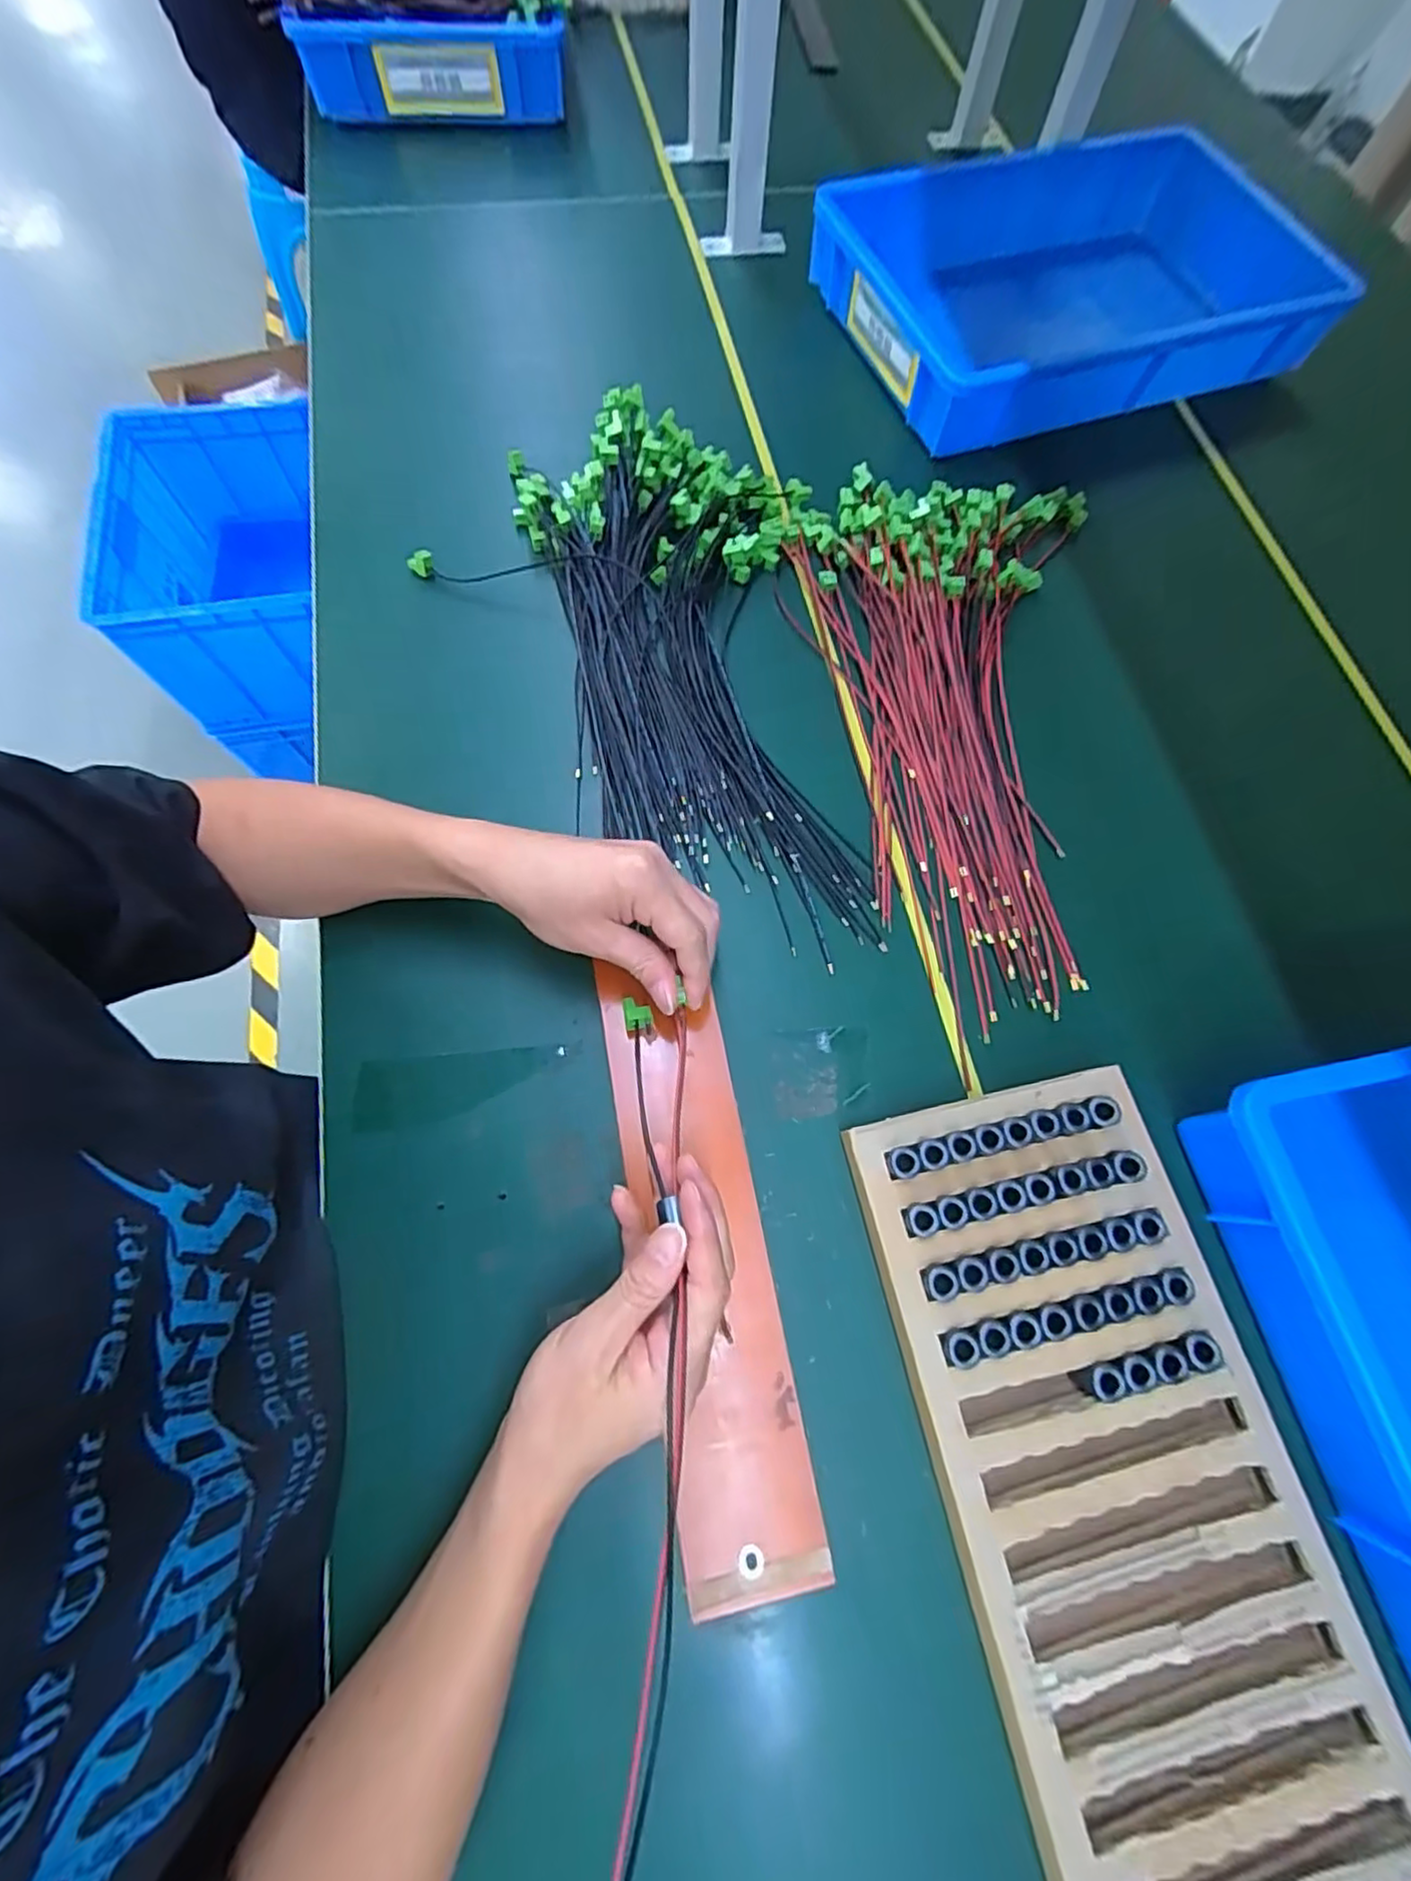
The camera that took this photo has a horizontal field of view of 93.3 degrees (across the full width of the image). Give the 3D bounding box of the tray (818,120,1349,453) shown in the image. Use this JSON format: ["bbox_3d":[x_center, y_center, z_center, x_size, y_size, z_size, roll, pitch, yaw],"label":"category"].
[{"bbox_3d":[0.368,-0.656,0.663,0.461,0.080,0.308,-19,72,-8],"label":"tray"}]

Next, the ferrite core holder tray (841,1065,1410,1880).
[{"bbox_3d":[0.206,0.259,0.348,0.177,0.031,0.351,-11,71,-6],"label":"ferrite core holder tray"}]

